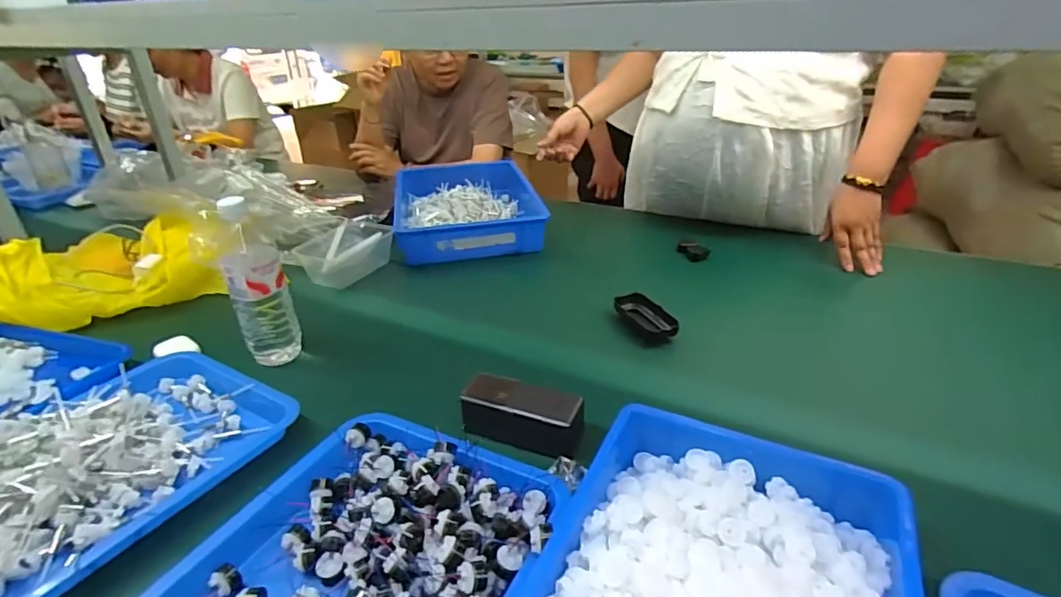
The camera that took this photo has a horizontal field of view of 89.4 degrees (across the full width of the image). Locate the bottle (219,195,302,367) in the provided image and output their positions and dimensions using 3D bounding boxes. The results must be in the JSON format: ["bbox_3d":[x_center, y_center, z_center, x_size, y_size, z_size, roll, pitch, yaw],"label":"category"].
[{"bbox_3d":[-0.359,-0.017,0.706,0.067,0.222,0.069,-16,32,-24],"label":"bottle"}]

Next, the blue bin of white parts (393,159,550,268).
[{"bbox_3d":[-0.143,-0.205,1.181,0.291,0.081,0.418,-7,29,-9],"label":"blue bin of white parts"}]

